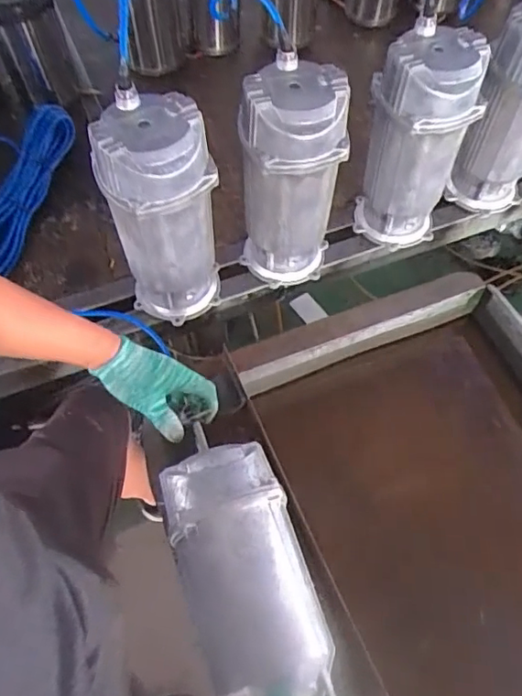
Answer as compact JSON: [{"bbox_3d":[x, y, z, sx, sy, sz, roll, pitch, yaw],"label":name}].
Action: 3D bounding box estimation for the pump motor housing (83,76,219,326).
[{"bbox_3d":[-0.127,-0.166,0.735,0.134,0.294,0.113,-10,60,-6],"label":"pump motor housing"}]

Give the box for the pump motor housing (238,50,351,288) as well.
[{"bbox_3d":[0.039,-0.223,0.774,0.136,0.296,0.114,12,60,6],"label":"pump motor housing"}]

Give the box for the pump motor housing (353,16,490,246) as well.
[{"bbox_3d":[0.219,-0.289,0.814,0.140,0.295,0.112,13,60,7],"label":"pump motor housing"}]

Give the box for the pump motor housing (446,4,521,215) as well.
[{"bbox_3d":[0.384,-0.347,0.846,0.124,0.296,0.117,30,64,16],"label":"pump motor housing"}]

